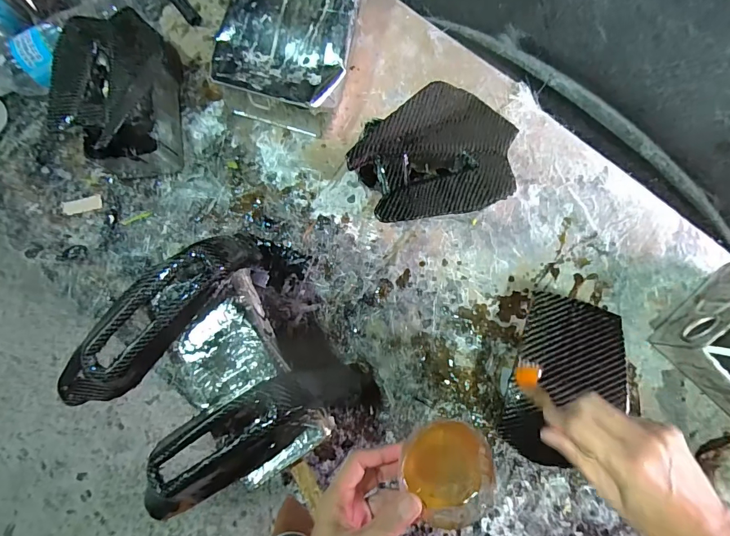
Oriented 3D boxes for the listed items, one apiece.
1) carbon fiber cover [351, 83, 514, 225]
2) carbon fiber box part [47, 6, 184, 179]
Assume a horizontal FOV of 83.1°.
[{"bbox_3d":[0.084,-0.129,0.476,0.183,0.032,0.148,-29,84,-3],"label":"carbon fiber cover"},{"bbox_3d":[-0.349,-0.248,0.599,0.142,0.106,0.206,-3,83,1],"label":"carbon fiber box part"}]

